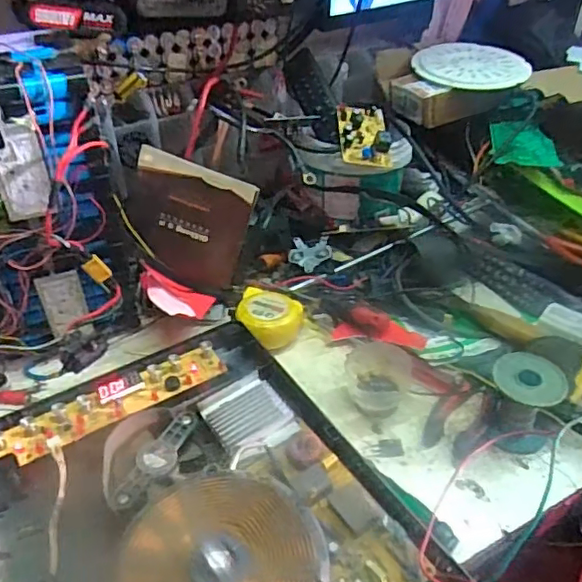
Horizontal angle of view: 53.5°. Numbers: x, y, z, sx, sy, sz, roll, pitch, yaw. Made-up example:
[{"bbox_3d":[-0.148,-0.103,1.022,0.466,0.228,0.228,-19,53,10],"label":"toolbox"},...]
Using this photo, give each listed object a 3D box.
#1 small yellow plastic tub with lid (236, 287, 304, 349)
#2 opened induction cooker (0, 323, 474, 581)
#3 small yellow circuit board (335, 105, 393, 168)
[{"bbox_3d":[-0.022,0.029,0.628,0.069,0.031,0.077,-3,39,-3],"label":"small yellow plastic tub with lid"},{"bbox_3d":[-0.071,0.178,0.429,0.269,0.048,0.332,-22,44,-24],"label":"opened induction cooker"},{"bbox_3d":[0.087,-0.186,0.673,0.061,0.021,0.089,0,61,-10],"label":"small yellow circuit board"}]

